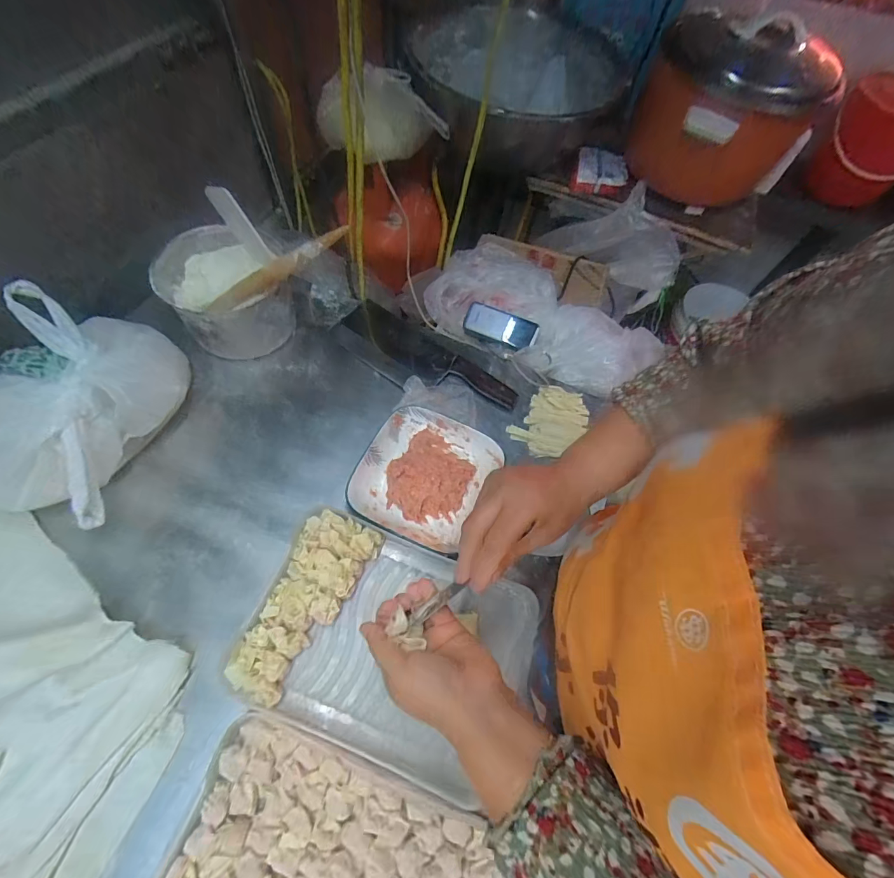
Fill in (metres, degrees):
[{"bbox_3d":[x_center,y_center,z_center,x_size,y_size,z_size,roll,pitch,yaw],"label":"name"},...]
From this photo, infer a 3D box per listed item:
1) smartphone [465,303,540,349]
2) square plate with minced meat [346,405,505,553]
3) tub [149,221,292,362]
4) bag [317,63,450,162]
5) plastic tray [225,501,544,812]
[{"bbox_3d":[0.095,-0.198,0.714,0.127,0.051,0.012,20,19,3],"label":"smartphone"},{"bbox_3d":[-0.032,0.046,0.554,0.161,0.029,0.178,27,63,11],"label":"square plate with minced meat"},{"bbox_3d":[-0.320,-0.210,0.618,0.159,0.142,0.153,2,63,-5],"label":"tub"},{"bbox_3d":[-0.130,-0.637,0.807,0.258,0.170,0.094,1,63,-5],"label":"bag"},{"bbox_3d":[-0.060,0.229,0.467,0.306,0.048,0.216,20,61,7],"label":"plastic tray"}]

